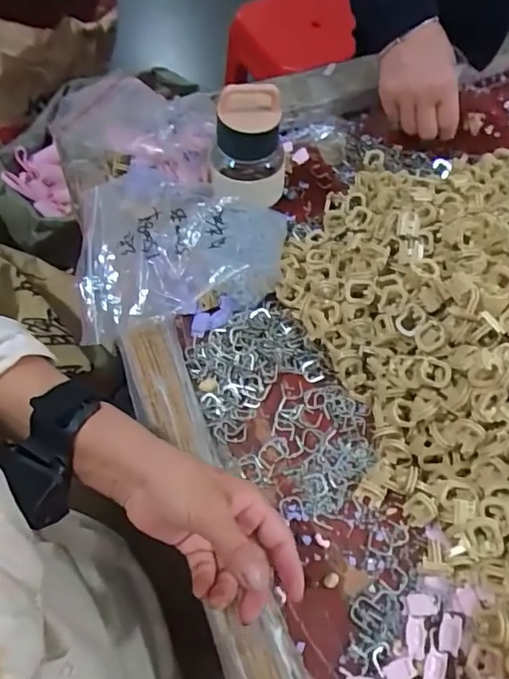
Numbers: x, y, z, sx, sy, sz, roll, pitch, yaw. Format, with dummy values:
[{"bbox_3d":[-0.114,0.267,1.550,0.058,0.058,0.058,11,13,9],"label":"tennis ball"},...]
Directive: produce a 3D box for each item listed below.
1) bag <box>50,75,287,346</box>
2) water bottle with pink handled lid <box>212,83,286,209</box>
[{"bbox_3d":[-0.089,-0.162,0.527,0.207,0.108,0.281,-14,59,-7],"label":"bag"},{"bbox_3d":[-0.007,-0.186,0.525,0.075,0.100,0.060,-3,58,0],"label":"water bottle with pink handled lid"}]

